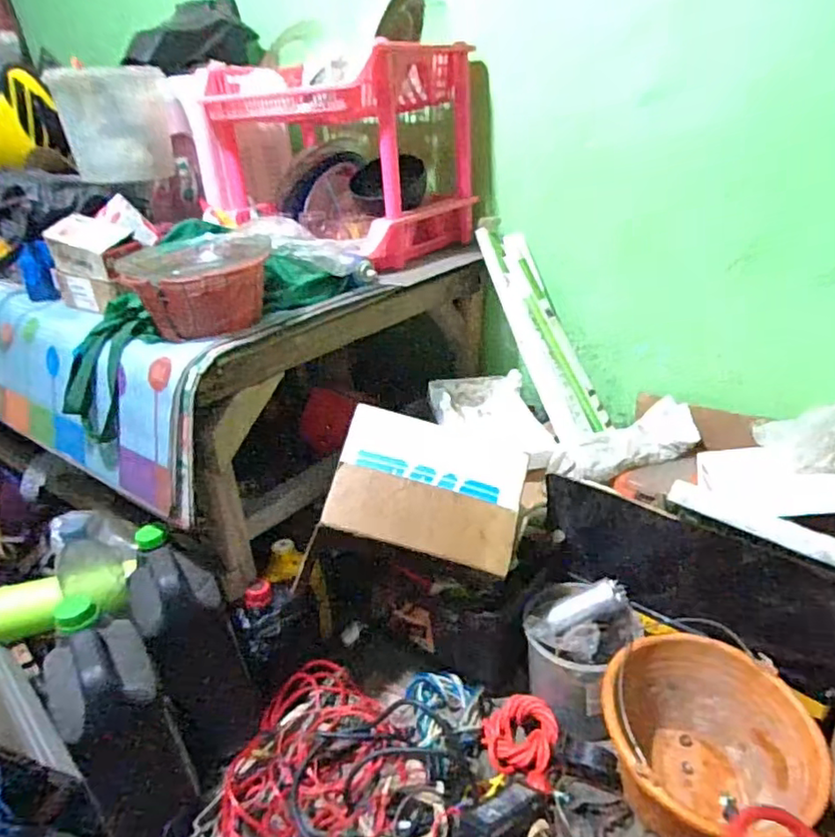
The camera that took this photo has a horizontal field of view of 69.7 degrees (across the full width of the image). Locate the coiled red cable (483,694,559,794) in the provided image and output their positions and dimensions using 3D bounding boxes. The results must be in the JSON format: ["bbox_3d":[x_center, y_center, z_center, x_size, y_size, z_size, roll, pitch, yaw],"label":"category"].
[{"bbox_3d":[0.146,0.462,0.878,0.116,0.033,0.112,-7,45,43],"label":"coiled red cable"}]

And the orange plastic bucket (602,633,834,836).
[{"bbox_3d":[0.360,0.430,0.783,0.242,0.173,0.219,-8,27,-8],"label":"orange plastic bucket"}]

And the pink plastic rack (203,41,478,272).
[{"bbox_3d":[-0.159,-0.513,1.193,0.463,0.338,0.328,15,32,34],"label":"pink plastic rack"}]

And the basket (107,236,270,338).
[{"bbox_3d":[-0.316,-0.196,0.886,0.196,0.108,0.211,-6,26,-4],"label":"basket"}]

